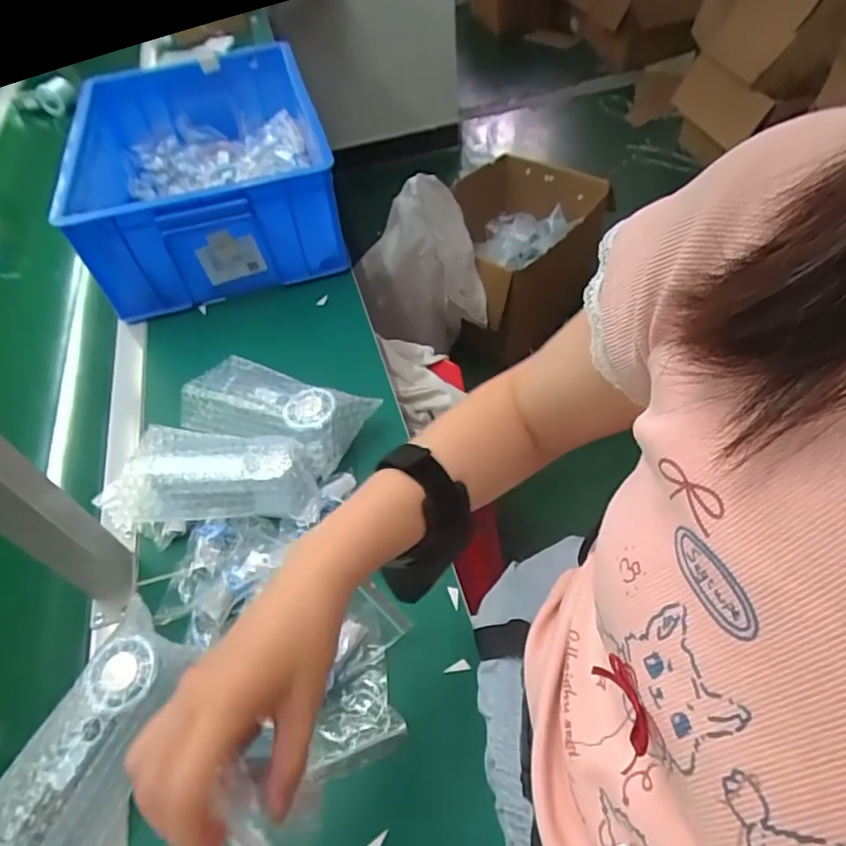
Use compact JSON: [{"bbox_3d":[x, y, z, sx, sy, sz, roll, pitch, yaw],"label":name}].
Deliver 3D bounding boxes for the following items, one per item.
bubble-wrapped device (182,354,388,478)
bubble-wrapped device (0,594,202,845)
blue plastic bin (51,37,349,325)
[{"bbox_3d":[-0.166,-0.018,0.617,0.205,0.045,0.108,19,56,18],"label":"bubble-wrapped device"},{"bbox_3d":[-0.249,0.245,0.421,0.087,0.057,0.202,18,55,18],"label":"bubble-wrapped device"},{"bbox_3d":[-0.320,-0.368,0.824,0.323,0.168,0.410,-17,53,-8],"label":"blue plastic bin"}]

